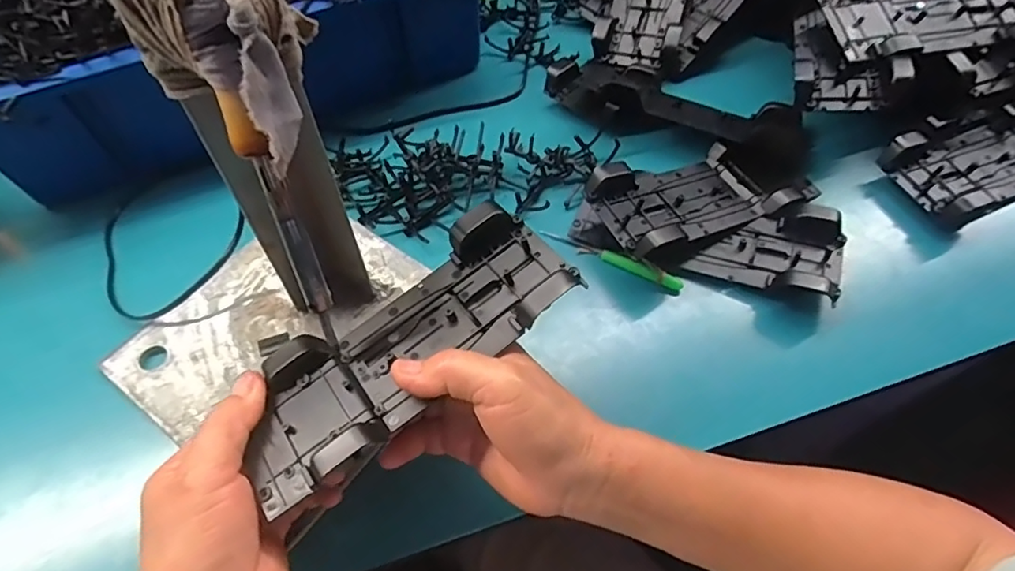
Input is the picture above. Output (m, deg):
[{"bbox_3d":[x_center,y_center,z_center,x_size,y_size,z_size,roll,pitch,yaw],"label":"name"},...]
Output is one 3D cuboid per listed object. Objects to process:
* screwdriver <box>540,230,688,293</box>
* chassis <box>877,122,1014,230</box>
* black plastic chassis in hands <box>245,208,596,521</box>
[{"bbox_3d":[0.079,-0.020,0.437,0.112,0.014,0.010,24,60,15],"label":"screwdriver"},{"bbox_3d":[0.419,-0.110,0.484,0.203,0.033,0.077,-19,59,-12],"label":"chassis"},{"bbox_3d":[-0.054,0.029,0.302,0.189,0.025,0.080,-39,65,-14],"label":"black plastic chassis in hands"}]

